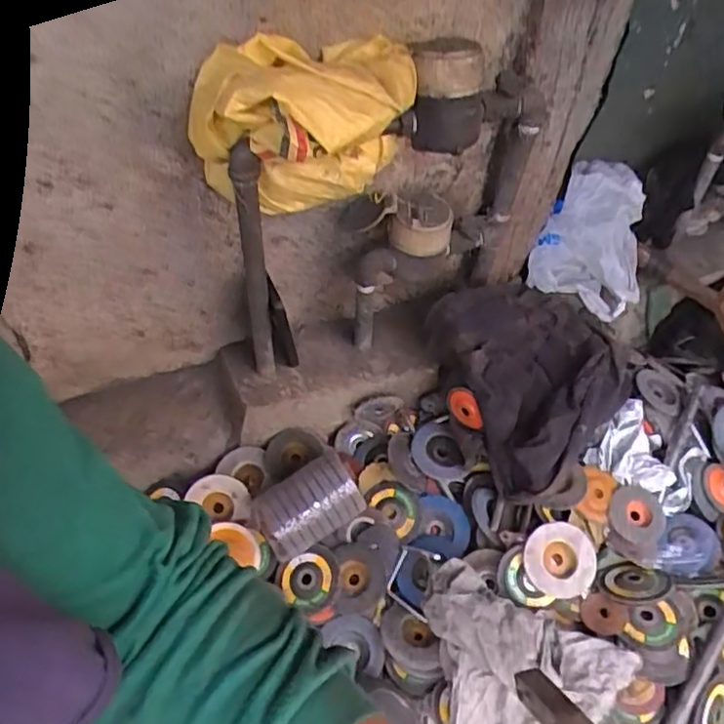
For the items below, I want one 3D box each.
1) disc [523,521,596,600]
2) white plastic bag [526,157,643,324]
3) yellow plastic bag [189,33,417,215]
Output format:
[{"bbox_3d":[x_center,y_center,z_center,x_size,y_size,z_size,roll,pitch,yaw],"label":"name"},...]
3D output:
[{"bbox_3d":[0.268,0.268,0.907,0.094,0.015,0.096,0,79,-1],"label":"disc"},{"bbox_3d":[0.413,-0.214,1.178,0.187,0.195,0.185,22,54,13],"label":"white plastic bag"},{"bbox_3d":[-0.065,-0.249,0.734,0.243,0.170,0.136,-6,52,-8],"label":"yellow plastic bag"}]

